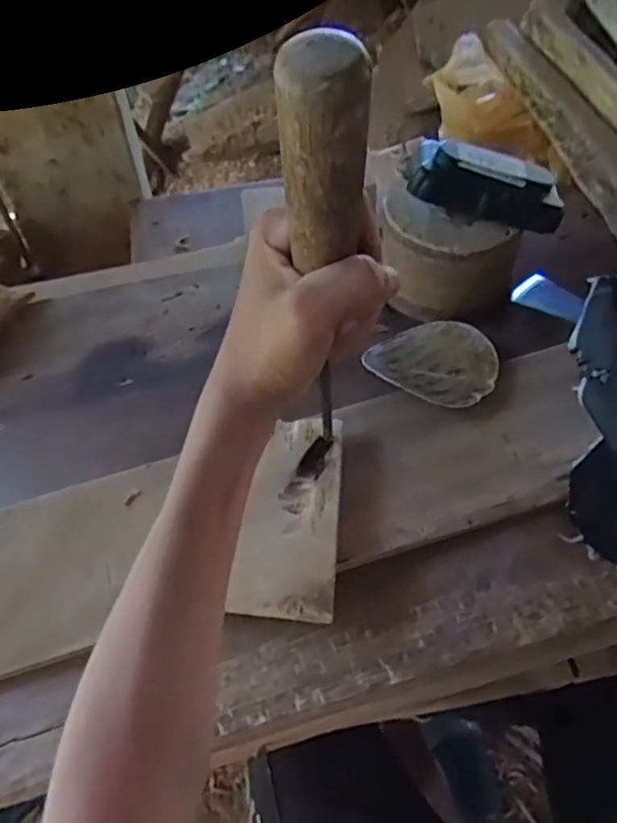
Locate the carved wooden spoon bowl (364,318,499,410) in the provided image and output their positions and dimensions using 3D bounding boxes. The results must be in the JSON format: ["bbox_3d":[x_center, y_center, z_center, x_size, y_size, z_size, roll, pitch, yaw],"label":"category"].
[{"bbox_3d":[0.089,-0.036,0.441,0.086,0.015,0.074,24,53,34],"label":"carved wooden spoon bowl"}]

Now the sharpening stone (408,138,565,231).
[{"bbox_3d":[0.121,-0.156,0.430,0.106,0.040,0.039,8,56,6],"label":"sharpening stone"}]

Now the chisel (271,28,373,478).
[{"bbox_3d":[0.007,-0.038,0.279,0.029,0.254,0.021,-15,62,-7],"label":"chisel"}]

